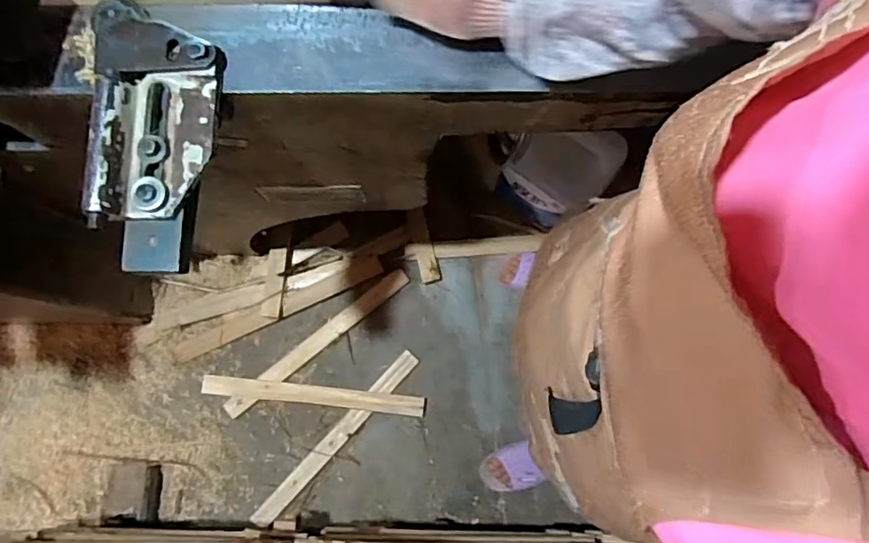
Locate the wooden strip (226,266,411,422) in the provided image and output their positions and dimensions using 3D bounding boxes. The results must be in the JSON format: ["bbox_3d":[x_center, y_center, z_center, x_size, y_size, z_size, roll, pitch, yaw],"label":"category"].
[{"bbox_3d":[-0.272,0.163,1.321,0.505,0.022,0.046,-38,85,-3],"label":"wooden strip"}]

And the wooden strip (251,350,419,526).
[{"bbox_3d":[-0.221,0.379,1.305,0.042,0.016,0.500,43,81,6],"label":"wooden strip"}]

